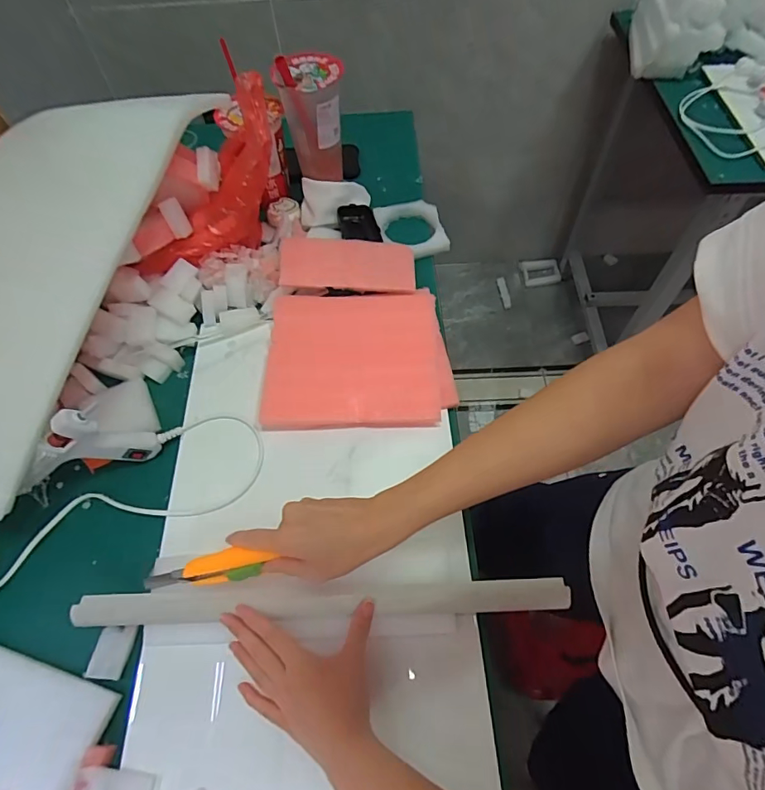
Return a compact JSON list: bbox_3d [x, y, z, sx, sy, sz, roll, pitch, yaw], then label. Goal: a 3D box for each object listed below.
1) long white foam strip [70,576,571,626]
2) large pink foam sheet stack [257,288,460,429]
[{"bbox_3d":[-0.052,0.179,0.405,0.421,0.019,0.026,-2,60,0],"label":"long white foam strip"},{"bbox_3d":[-0.030,-0.048,0.543,0.206,0.027,0.179,-4,60,0],"label":"large pink foam sheet stack"}]

